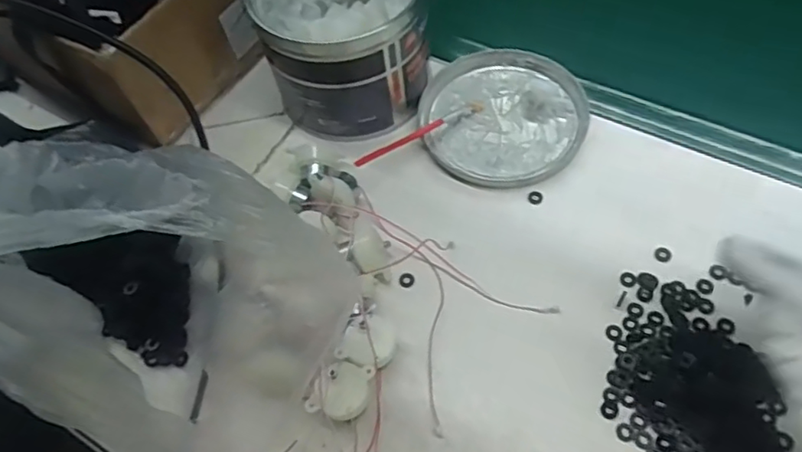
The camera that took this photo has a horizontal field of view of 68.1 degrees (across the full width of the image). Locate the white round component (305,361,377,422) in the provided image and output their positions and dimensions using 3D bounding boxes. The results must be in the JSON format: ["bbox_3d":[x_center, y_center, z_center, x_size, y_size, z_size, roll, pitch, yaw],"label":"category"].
[{"bbox_3d":[-0.034,0.100,0.359,0.029,0.027,0.037,19,63,16],"label":"white round component"}]

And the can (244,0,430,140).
[{"bbox_3d":[-0.045,-0.152,0.465,0.123,0.092,0.137,-18,59,-5],"label":"can"}]

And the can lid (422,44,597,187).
[{"bbox_3d":[0.082,-0.091,0.474,0.127,0.013,0.129,-3,59,4],"label":"can lid"}]

